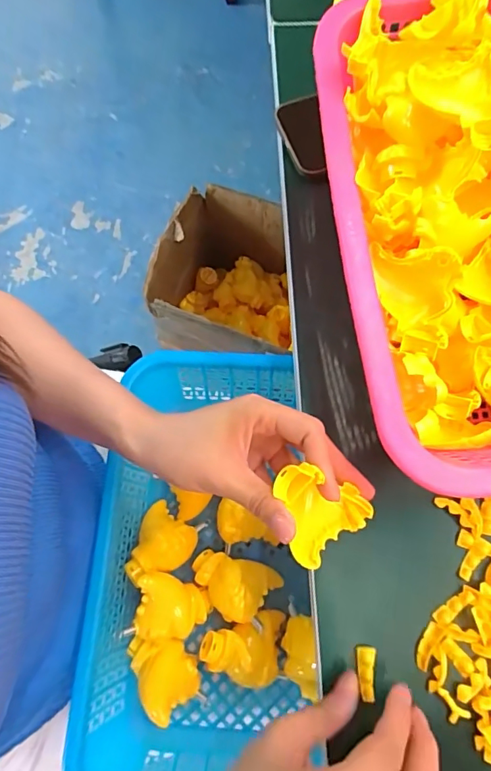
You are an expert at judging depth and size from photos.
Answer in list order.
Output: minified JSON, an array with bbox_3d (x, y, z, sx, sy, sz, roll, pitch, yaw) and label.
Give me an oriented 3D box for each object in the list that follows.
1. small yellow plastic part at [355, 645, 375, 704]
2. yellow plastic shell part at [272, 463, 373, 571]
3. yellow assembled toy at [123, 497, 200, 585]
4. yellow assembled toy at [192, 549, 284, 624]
[{"bbox_3d":[0.076,0.183,0.298,0.011,0.004,0.030,4,73,1],"label":"small yellow plastic part"},{"bbox_3d":[0.039,0.078,0.282,0.058,0.035,0.058,0,92,6],"label":"yellow plastic shell part"},{"bbox_3d":[-0.074,0.145,0.424,0.054,0.051,0.073,15,74,4],"label":"yellow assembled toy"},{"bbox_3d":[-0.009,0.178,0.412,0.077,0.039,0.049,15,74,4],"label":"yellow assembled toy"}]

